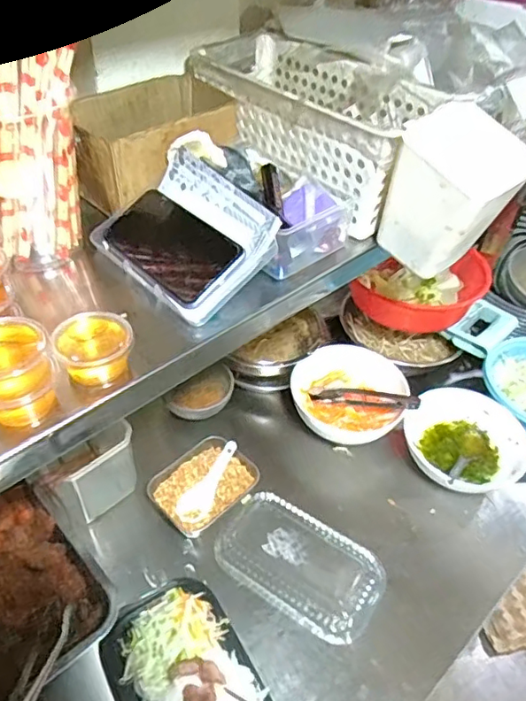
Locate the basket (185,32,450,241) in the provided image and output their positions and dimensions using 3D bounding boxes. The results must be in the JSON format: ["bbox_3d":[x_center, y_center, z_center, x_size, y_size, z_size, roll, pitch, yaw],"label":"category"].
[{"bbox_3d":[0.055,-0.262,0.631,0.284,0.099,0.143,34,53,27],"label":"basket"}]

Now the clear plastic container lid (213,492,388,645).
[{"bbox_3d":[0.046,0.269,0.714,0.214,0.041,0.125,26,49,20],"label":"clear plastic container lid"}]

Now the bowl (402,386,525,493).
[{"bbox_3d":[0.291,0.136,0.836,0.168,0.066,0.179,-14,48,-17],"label":"bowl"}]

